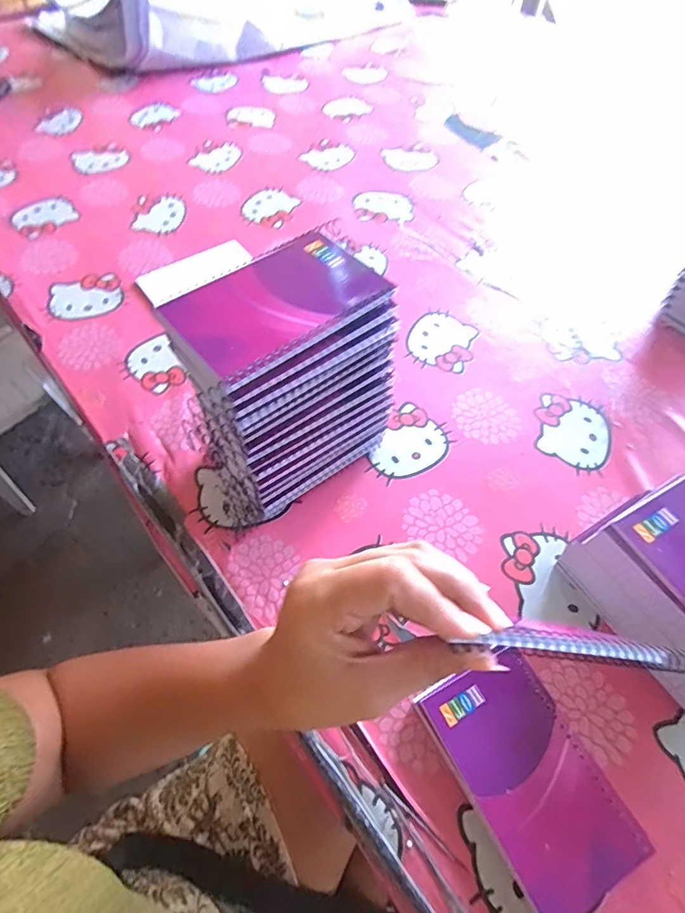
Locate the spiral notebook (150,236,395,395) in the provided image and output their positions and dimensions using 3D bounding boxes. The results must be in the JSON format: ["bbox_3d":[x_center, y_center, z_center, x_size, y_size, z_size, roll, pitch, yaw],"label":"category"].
[{"bbox_3d":[-0.040,-0.098,0.296,0.123,0.009,0.079,-35,66,-20],"label":"spiral notebook"}]

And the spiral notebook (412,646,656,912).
[{"bbox_3d":[0.116,0.201,0.303,0.079,0.019,0.131,-26,63,-16],"label":"spiral notebook"}]

